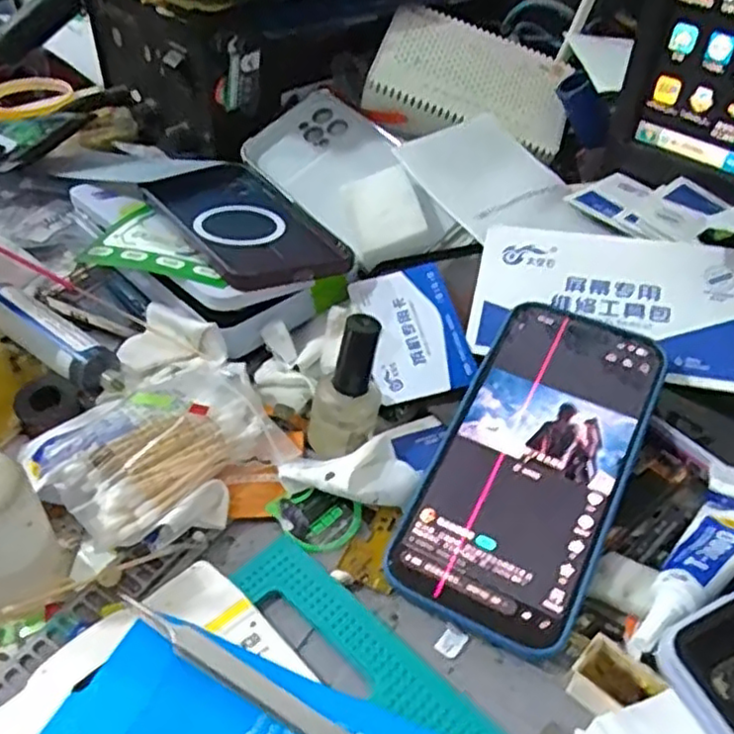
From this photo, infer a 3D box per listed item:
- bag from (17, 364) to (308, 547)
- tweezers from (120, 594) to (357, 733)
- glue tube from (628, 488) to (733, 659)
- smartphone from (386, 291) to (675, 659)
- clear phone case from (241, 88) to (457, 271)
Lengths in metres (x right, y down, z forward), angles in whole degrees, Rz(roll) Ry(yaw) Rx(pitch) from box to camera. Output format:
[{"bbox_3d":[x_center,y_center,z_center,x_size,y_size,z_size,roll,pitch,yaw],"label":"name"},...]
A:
[{"bbox_3d":[-0.099,0.033,0.329,0.107,0.033,0.083,-25,49,-27],"label":"bag"},{"bbox_3d":[-0.030,0.124,0.253,0.153,0.010,0.012,23,46,21],"label":"tweezers"},{"bbox_3d":[0.134,0.082,0.280,0.095,0.015,0.026,-33,53,-32],"label":"glue tube"},{"bbox_3d":[0.076,0.041,0.318,0.078,0.008,0.164,22,63,20],"label":"smartphone"},{"bbox_3d":[-0.012,-0.128,0.460,0.080,0.015,0.166,-39,54,-7],"label":"clear phone case"}]

